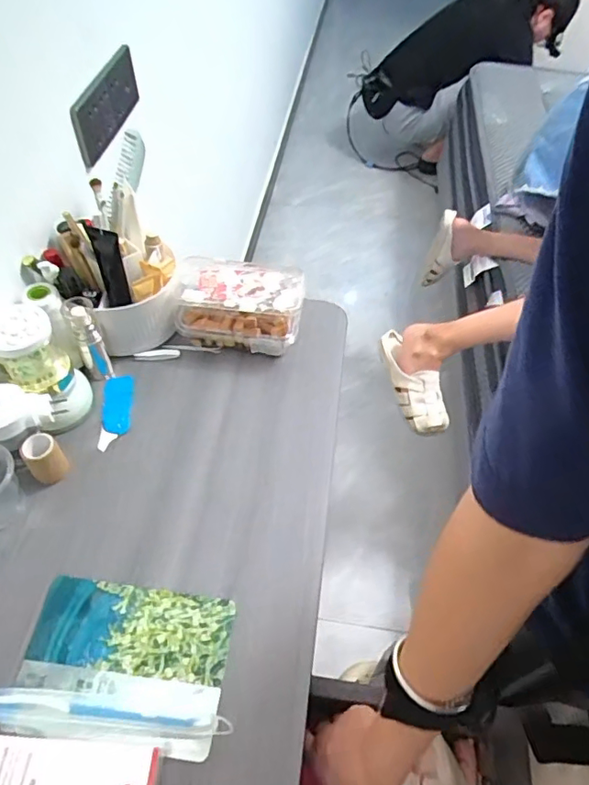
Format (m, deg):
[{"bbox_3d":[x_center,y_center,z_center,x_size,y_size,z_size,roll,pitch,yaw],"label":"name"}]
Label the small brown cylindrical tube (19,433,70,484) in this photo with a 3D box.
[{"bbox_3d":[-0.248,0.070,0.538,0.033,0.052,0.034,1,52,-2],"label":"small brown cylindrical tube"}]

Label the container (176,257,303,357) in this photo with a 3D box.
[{"bbox_3d":[-0.067,-0.103,0.673,0.153,0.079,0.093,5,52,1],"label":"container"}]

